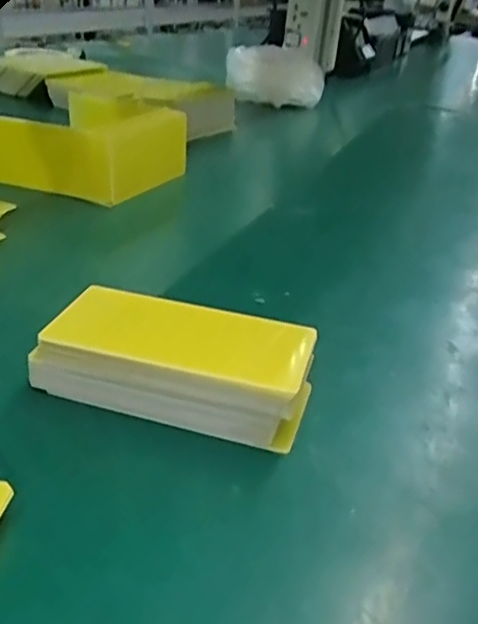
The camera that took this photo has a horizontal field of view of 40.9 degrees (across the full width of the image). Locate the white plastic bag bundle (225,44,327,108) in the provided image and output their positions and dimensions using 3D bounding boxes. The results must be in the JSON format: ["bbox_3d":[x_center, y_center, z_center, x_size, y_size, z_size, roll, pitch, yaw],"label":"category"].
[{"bbox_3d":[0.058,-0.412,1.122,0.176,0.083,0.057,9,27,7],"label":"white plastic bag bundle"}]

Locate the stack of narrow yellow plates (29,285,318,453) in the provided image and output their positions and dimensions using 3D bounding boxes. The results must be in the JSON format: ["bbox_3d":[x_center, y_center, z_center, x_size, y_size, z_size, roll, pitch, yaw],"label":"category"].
[{"bbox_3d":[-0.034,0.028,0.362,0.143,0.045,0.063,11,28,11],"label":"stack of narrow yellow plates"}]

